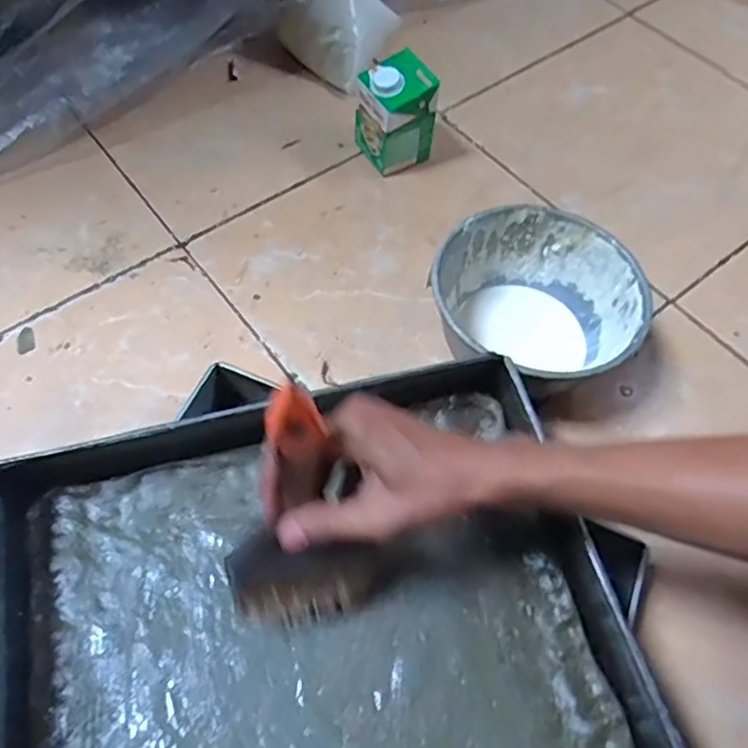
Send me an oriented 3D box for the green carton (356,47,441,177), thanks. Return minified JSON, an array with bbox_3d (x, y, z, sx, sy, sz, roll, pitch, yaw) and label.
[{"bbox_3d":[0.029,-0.319,0.773,0.076,0.114,0.071,-23,62,-16],"label":"green carton"}]

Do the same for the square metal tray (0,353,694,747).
[{"bbox_3d":[-0.030,0.207,0.421,0.418,0.068,0.427,-11,59,-9],"label":"square metal tray"}]

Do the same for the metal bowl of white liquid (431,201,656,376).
[{"bbox_3d":[0.154,-0.057,0.620,0.189,0.109,0.182,1,58,-2],"label":"metal bowl of white liquid"}]

